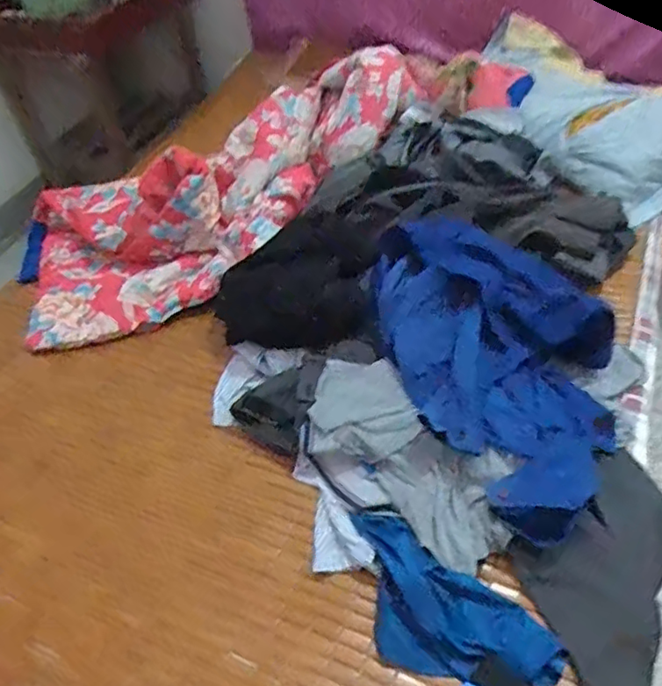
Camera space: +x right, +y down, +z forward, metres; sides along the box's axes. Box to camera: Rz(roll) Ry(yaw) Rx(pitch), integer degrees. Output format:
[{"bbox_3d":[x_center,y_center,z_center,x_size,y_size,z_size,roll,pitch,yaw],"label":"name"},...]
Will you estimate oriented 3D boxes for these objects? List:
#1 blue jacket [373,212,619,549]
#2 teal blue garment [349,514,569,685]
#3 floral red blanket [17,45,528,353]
[{"bbox_3d":[0.284,0.012,0.934,0.355,0.121,0.543,-13,48,-5],"label":"blue jacket"},{"bbox_3d":[0.128,0.349,0.767,0.310,0.053,0.138,31,58,29],"label":"teal blue garment"},{"bbox_3d":[-0.134,-0.418,1.355,1.244,0.212,0.491,-34,53,-6],"label":"floral red blanket"}]

